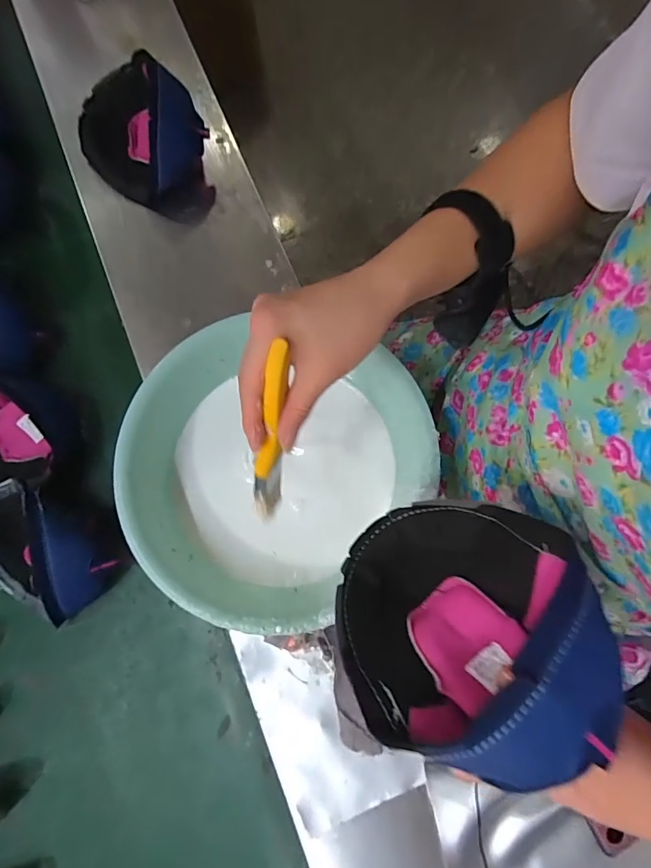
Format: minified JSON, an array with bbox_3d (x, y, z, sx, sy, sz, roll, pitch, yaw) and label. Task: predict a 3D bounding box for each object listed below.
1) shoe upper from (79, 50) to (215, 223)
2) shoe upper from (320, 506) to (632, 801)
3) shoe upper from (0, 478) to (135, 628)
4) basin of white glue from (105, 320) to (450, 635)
[{"bbox_3d":[-0.246,-0.397,0.581,0.204,0.100,0.134,38,80,9],"label":"shoe upper"},{"bbox_3d":[0.081,0.118,0.285,0.138,0.132,0.147,5,77,2],"label":"shoe upper"},{"bbox_3d":[-0.340,0.136,0.508,0.183,0.094,0.132,26,78,6],"label":"shoe upper"},{"bbox_3d":[-0.055,0.048,0.474,0.304,0.116,0.276,13,77,3],"label":"basin of white glue"}]

